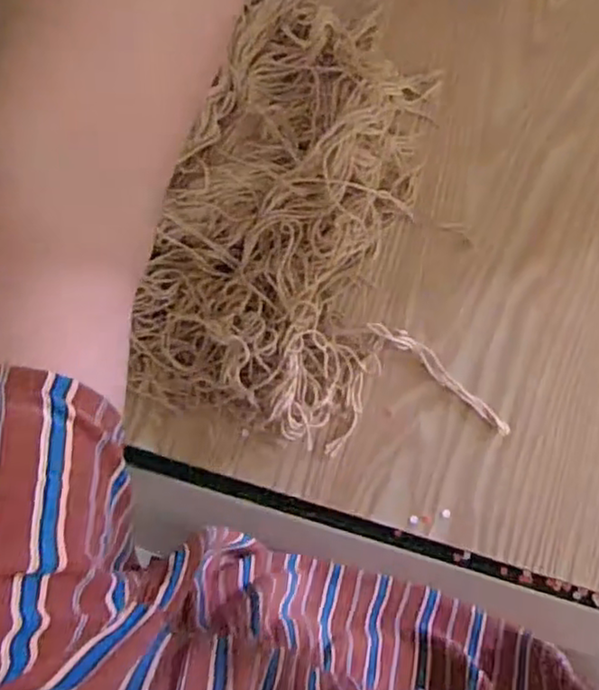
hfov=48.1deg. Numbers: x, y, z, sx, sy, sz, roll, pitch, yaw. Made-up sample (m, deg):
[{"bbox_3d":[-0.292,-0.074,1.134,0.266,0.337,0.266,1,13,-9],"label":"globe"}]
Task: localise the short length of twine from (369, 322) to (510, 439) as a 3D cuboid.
[{"bbox_3d":[0.096,0.019,0.447,0.113,0.016,0.014,38,87,5],"label":"short length of twine"}]

